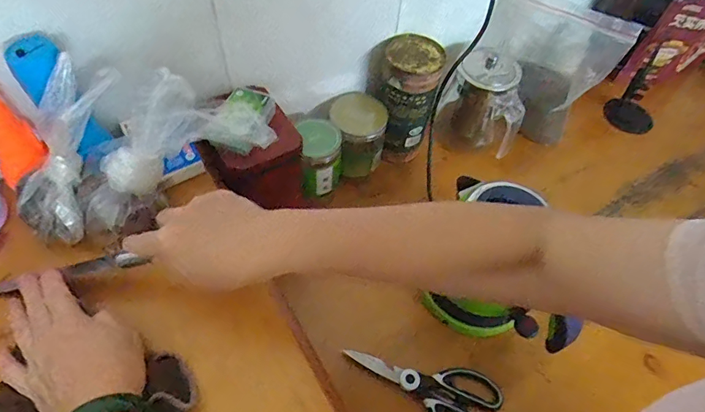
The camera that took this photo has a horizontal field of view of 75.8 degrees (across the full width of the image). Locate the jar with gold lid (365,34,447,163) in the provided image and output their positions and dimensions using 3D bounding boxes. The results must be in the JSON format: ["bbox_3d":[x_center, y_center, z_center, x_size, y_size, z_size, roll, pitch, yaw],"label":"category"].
[{"bbox_3d":[0.080,-0.161,0.702,0.092,0.174,0.088,-20,60,-18],"label":"jar with gold lid"}]

